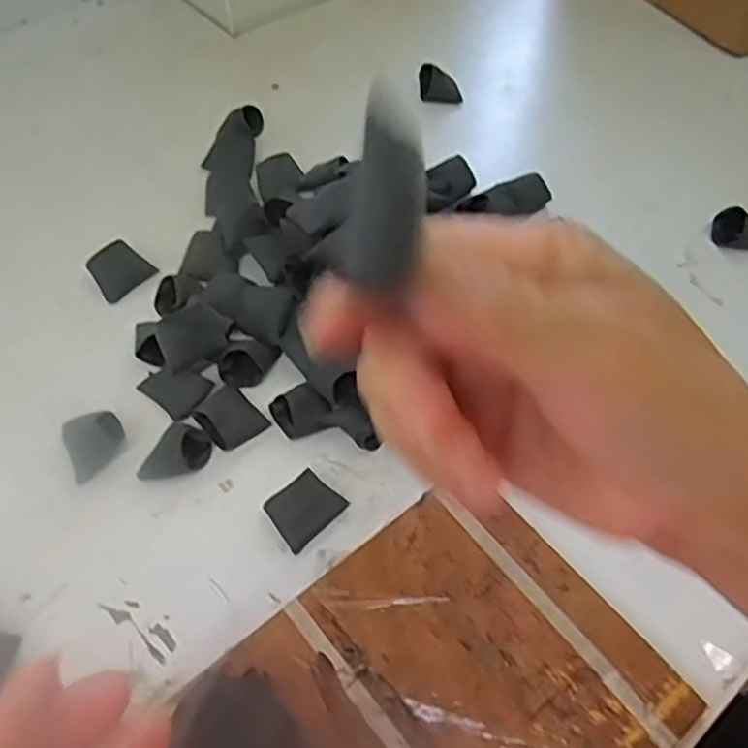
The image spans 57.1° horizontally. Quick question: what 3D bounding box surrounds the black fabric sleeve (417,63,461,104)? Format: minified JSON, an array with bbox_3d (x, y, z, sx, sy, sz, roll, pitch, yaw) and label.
[{"bbox_3d":[0.062,-0.270,0.647,0.041,0.027,0.026,4,55,3],"label":"black fabric sleeve"}]

